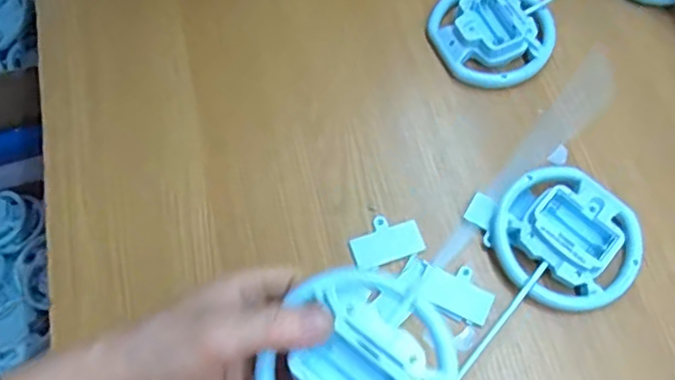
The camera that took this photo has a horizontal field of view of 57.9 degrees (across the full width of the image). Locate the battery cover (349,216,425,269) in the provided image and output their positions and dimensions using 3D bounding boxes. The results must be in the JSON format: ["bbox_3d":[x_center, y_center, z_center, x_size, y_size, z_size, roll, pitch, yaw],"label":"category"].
[{"bbox_3d":[0.035,0.037,0.455,0.051,0.004,0.034,-17,65,-6],"label":"battery cover"}]

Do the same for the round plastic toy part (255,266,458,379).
[{"bbox_3d":[0.012,0.092,0.316,0.097,0.028,0.097,33,70,16],"label":"round plastic toy part"}]

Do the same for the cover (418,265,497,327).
[{"bbox_3d":[0.086,0.071,0.435,0.051,0.004,0.034,26,68,14],"label":"cover"}]

